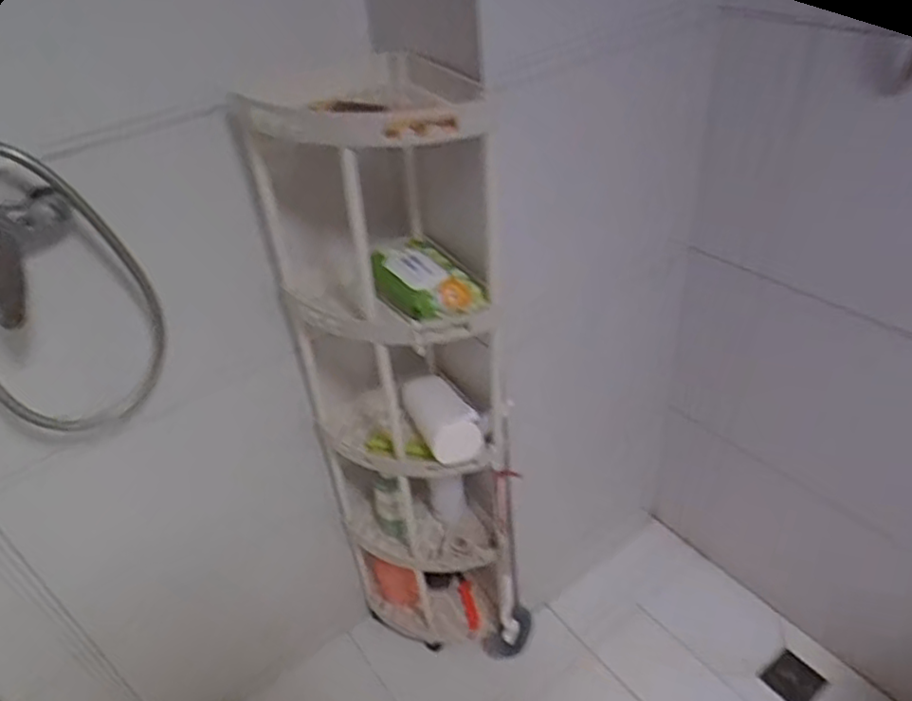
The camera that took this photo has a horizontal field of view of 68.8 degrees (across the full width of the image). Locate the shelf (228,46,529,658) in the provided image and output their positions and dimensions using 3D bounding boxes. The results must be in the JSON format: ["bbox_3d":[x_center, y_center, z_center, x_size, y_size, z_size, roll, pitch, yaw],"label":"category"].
[{"bbox_3d":[-0.075,0.135,1.177,0.319,1.200,0.327,-12,38,-7],"label":"shelf"}]

